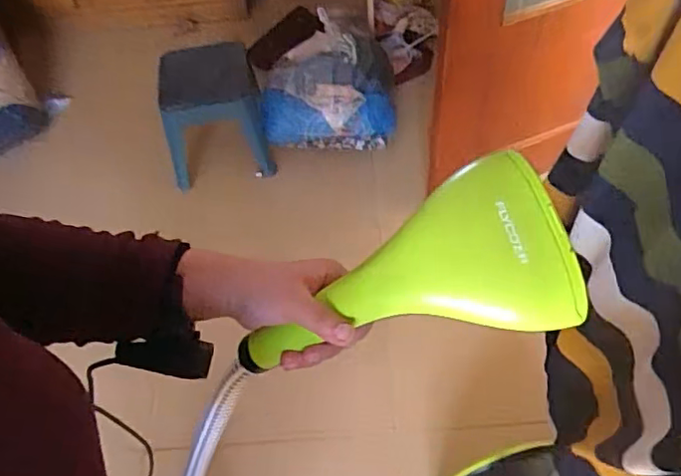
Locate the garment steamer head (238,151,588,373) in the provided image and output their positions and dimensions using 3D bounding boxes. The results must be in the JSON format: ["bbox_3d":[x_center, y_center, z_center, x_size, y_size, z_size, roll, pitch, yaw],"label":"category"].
[{"bbox_3d":[0.031,0.038,0.416,0.254,0.051,0.115,-22,52,18],"label":"garment steamer head"}]

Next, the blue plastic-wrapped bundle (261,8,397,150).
[{"bbox_3d":[-0.032,-0.455,1.824,0.400,0.264,0.307,3,55,6],"label":"blue plastic-wrapped bundle"}]

